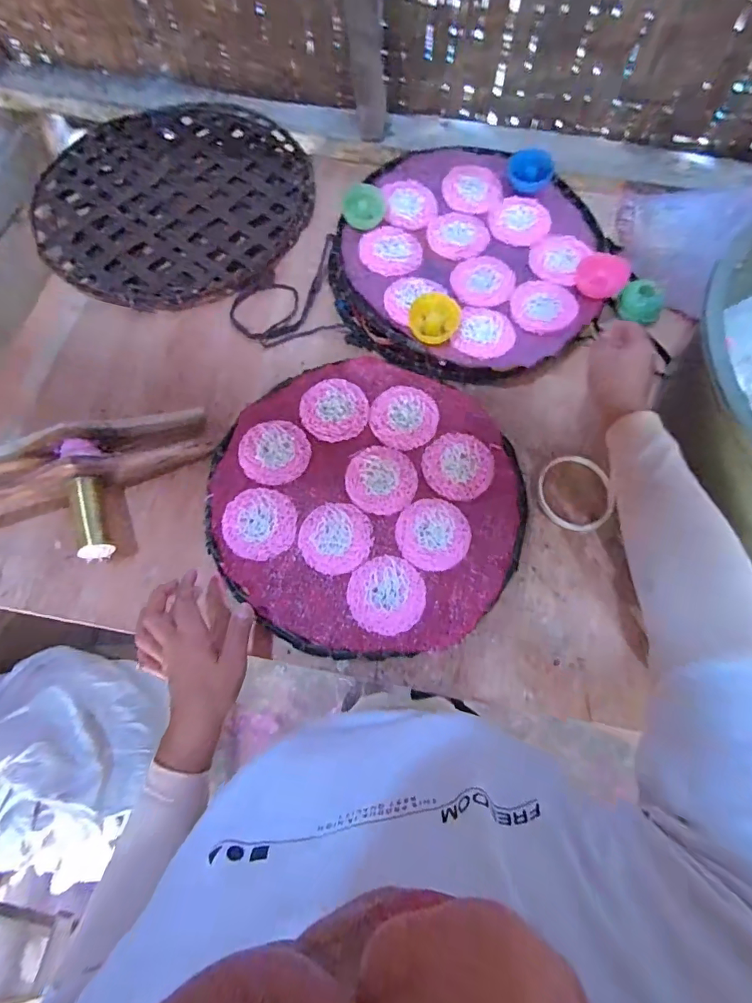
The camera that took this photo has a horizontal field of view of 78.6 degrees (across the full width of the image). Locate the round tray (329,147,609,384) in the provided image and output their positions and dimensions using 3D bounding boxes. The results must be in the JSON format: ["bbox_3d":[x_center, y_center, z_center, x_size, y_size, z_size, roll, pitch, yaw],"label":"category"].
[{"bbox_3d":[0.126,-0.319,0.611,0.335,0.056,0.336,0,70,1],"label":"round tray"}]

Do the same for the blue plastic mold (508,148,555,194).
[{"bbox_3d":[0.211,-0.453,0.631,0.059,0.028,0.052,18,71,7],"label":"blue plastic mold"}]

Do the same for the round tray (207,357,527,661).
[{"bbox_3d":[-0.010,-0.006,0.523,0.336,0.013,0.340,0,70,1],"label":"round tray"}]

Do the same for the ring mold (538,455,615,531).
[{"bbox_3d":[0.233,-0.011,0.535,0.082,0.010,0.090,0,70,1],"label":"ring mold"}]

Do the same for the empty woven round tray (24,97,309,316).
[{"bbox_3d":[-0.291,-0.454,0.680,0.381,0.022,0.399,0,70,1],"label":"empty woven round tray"}]

